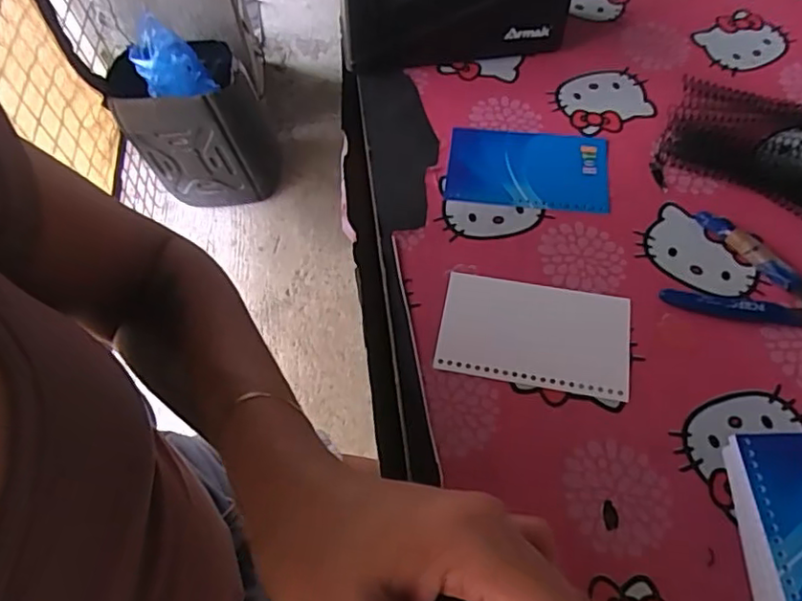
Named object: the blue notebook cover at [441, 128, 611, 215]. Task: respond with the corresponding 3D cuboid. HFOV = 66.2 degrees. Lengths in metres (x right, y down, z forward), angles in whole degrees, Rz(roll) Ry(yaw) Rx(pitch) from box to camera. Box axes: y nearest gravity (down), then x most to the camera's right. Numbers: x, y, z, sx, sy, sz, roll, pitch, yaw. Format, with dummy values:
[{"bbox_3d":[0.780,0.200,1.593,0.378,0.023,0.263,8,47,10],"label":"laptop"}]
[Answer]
[{"bbox_3d":[0.104,-0.109,0.502,0.128,0.004,0.082,7,60,6],"label":"blue notebook cover"}]

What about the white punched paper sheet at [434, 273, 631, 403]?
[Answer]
[{"bbox_3d":[0.092,0.021,0.426,0.127,0.005,0.079,9,60,7],"label":"white punched paper sheet"}]

